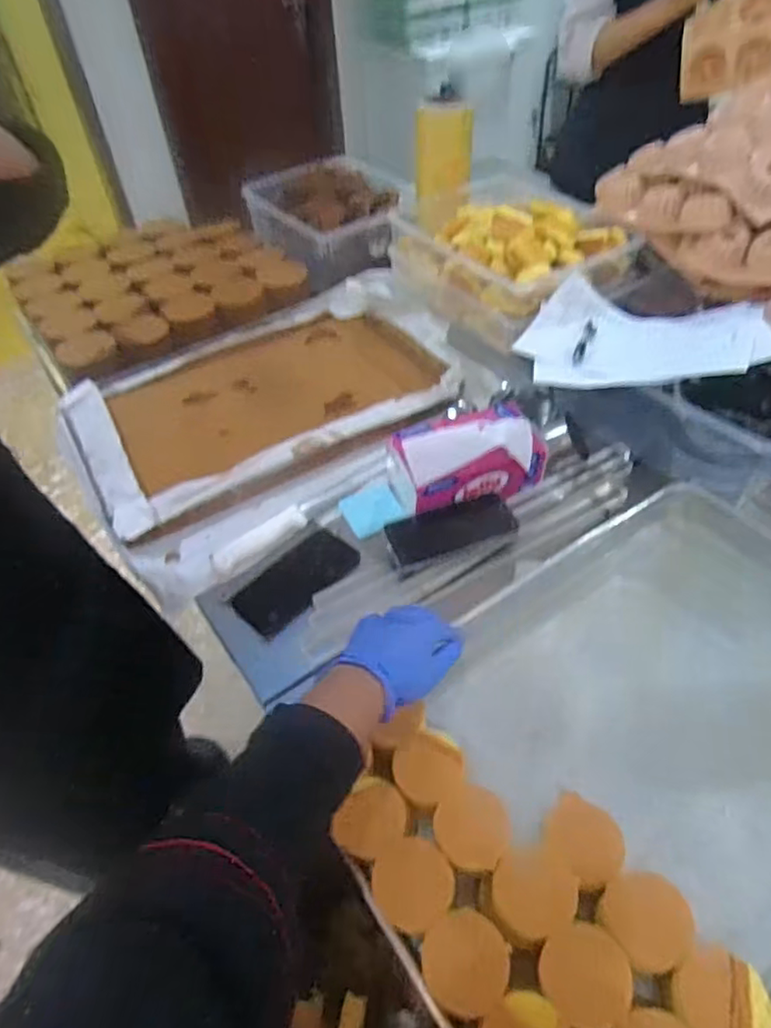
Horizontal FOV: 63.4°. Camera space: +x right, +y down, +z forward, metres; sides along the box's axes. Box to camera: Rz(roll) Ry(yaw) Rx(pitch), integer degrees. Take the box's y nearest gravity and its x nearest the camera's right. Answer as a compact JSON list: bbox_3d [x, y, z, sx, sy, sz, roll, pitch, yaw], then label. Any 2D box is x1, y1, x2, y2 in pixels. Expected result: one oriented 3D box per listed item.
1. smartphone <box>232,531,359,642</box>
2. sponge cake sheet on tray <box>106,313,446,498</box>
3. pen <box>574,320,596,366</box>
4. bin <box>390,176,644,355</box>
[{"bbox_3d":[-0.111,0.083,0.794,0.080,0.006,0.166,33,57,30],"label":"smartphone"},{"bbox_3d":[-0.174,-0.212,1.038,0.521,0.039,0.299,-23,55,-20],"label":"sponge cake sheet on tray"},{"bbox_3d":[0.286,-0.246,0.895,0.016,0.011,0.133,16,50,19],"label":"pen"},{"bbox_3d":[0.201,-0.458,1.095,0.273,0.156,0.392,-27,51,-20],"label":"bin"}]

